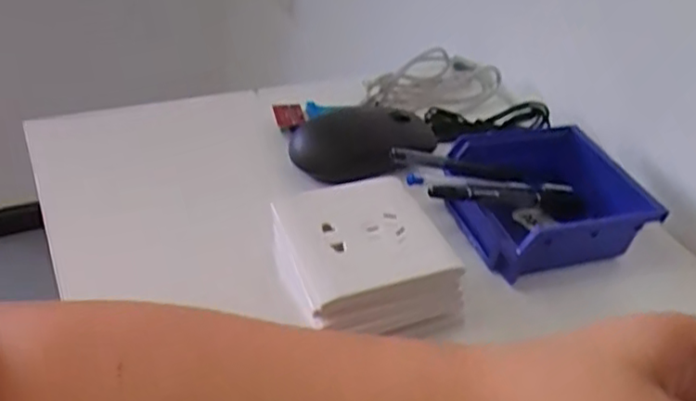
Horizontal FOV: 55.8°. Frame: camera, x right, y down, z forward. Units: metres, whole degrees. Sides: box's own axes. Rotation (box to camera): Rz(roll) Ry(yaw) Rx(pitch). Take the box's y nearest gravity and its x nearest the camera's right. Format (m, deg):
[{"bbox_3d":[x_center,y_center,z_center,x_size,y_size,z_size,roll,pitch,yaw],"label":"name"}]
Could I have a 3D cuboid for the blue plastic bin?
[{"bbox_3d":[0.131,-0.002,0.448,0.116,0.048,0.109,-9,41,-17],"label":"blue plastic bin"}]

